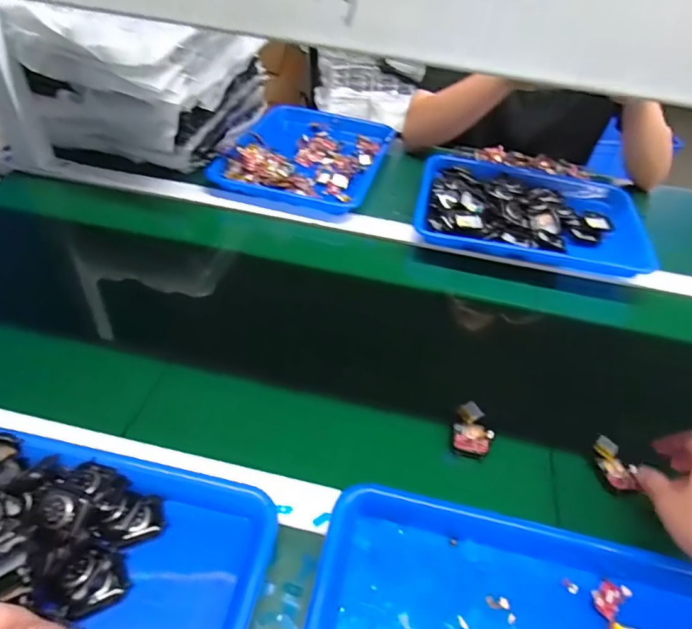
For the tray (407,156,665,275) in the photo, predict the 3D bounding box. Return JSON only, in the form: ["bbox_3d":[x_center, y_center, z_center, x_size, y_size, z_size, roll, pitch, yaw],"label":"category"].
[{"bbox_3d":[0.284,-0.169,0.778,0.340,0.040,0.251,10,47,4],"label":"tray"}]

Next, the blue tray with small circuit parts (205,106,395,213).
[{"bbox_3d":[-0.062,-0.288,0.886,0.257,0.048,0.333,15,47,8],"label":"blue tray with small circuit parts"}]

